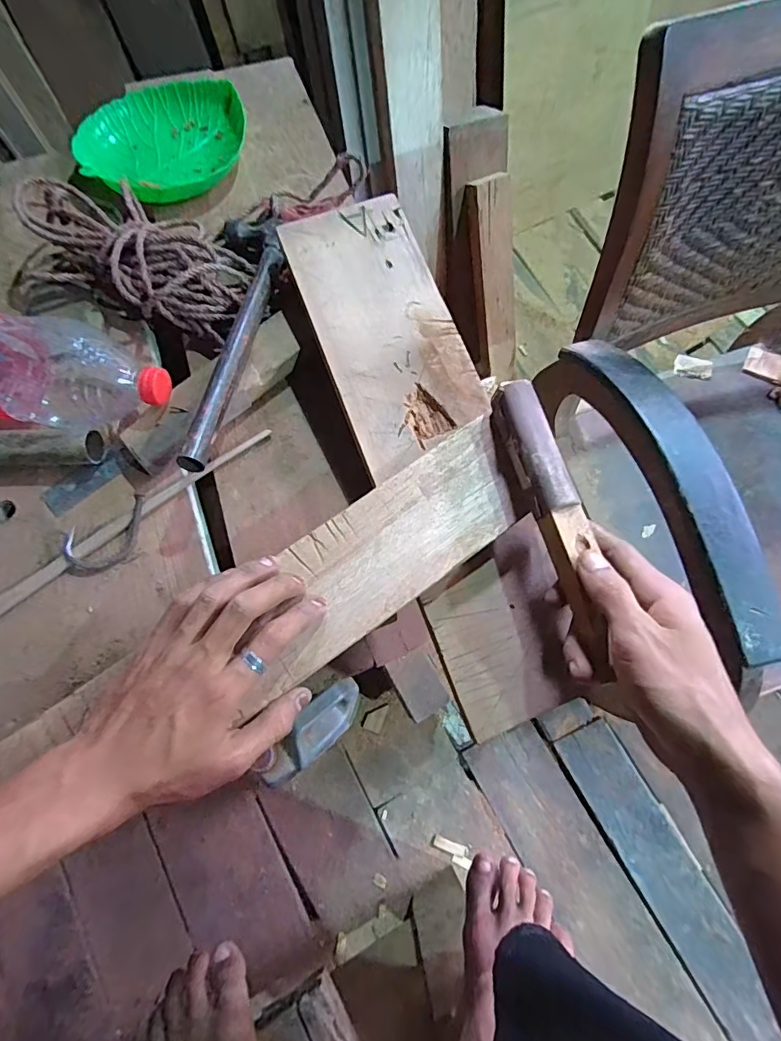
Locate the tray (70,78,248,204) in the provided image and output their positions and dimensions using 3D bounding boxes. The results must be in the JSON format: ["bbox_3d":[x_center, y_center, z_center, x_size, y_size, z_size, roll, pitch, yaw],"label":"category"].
[{"bbox_3d":[-0.260,-0.443,0.573,0.201,0.037,0.162,-40,75,-14],"label":"tray"}]

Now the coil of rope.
[{"bbox_3d":[-0.263,-0.266,0.482,0.256,0.069,0.139,12,70,4],"label":"coil of rope"}]

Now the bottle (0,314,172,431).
[{"bbox_3d":[-0.352,-0.131,0.421,0.321,0.084,0.074,9,69,3],"label":"bottle"}]

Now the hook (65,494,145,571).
[{"bbox_3d":[-0.231,0.014,0.403,0.071,0.010,0.043,-28,72,-10],"label":"hook"}]

